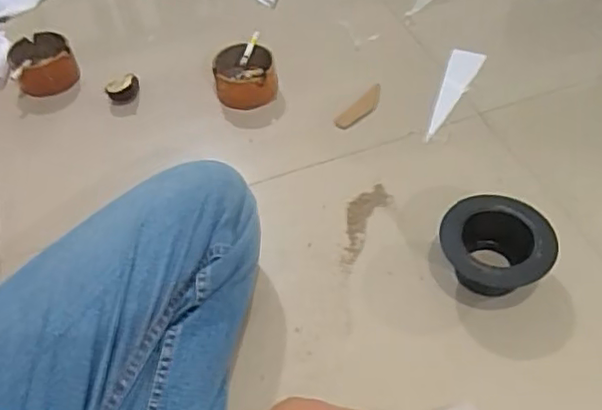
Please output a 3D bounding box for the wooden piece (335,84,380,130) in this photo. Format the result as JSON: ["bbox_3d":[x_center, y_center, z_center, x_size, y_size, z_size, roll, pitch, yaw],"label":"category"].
[{"bbox_3d":[0.081,-0.126,0.805,0.029,0.011,0.099,26,55,24],"label":"wooden piece"}]

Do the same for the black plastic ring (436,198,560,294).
[{"bbox_3d":[0.191,0.049,0.612,0.099,0.061,0.097,-2,49,2],"label":"black plastic ring"}]

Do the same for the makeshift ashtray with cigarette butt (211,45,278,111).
[{"bbox_3d":[-0.074,-0.172,0.826,0.078,0.047,0.083,-7,49,-2],"label":"makeshift ashtray with cigarette butt"}]

